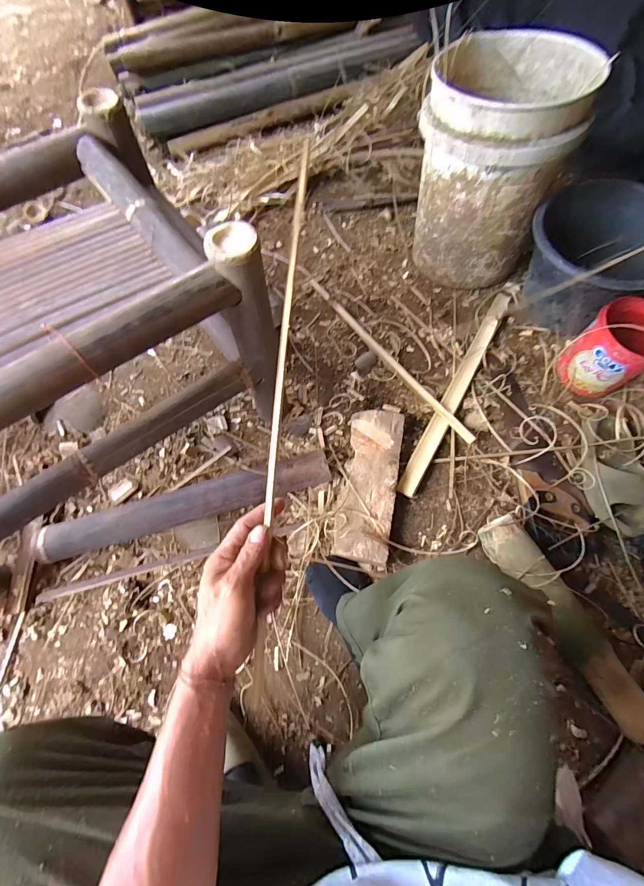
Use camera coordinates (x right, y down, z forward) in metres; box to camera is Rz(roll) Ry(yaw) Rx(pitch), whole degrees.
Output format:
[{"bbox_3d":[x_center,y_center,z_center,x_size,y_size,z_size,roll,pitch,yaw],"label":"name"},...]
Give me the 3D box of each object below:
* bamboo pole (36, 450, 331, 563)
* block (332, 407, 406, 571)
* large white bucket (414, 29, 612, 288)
[{"bbox_3d":[-0.255,0.122,0.724,0.548,0.051,0.067,-14,68,-5],"label":"bamboo pole"},{"bbox_3d":[0.091,0.081,0.731,0.101,0.057,0.294,9,68,4],"label":"block"},{"bbox_3d":[0.350,-0.587,0.834,0.290,0.375,0.302,0,68,0],"label":"large white bucket"}]

